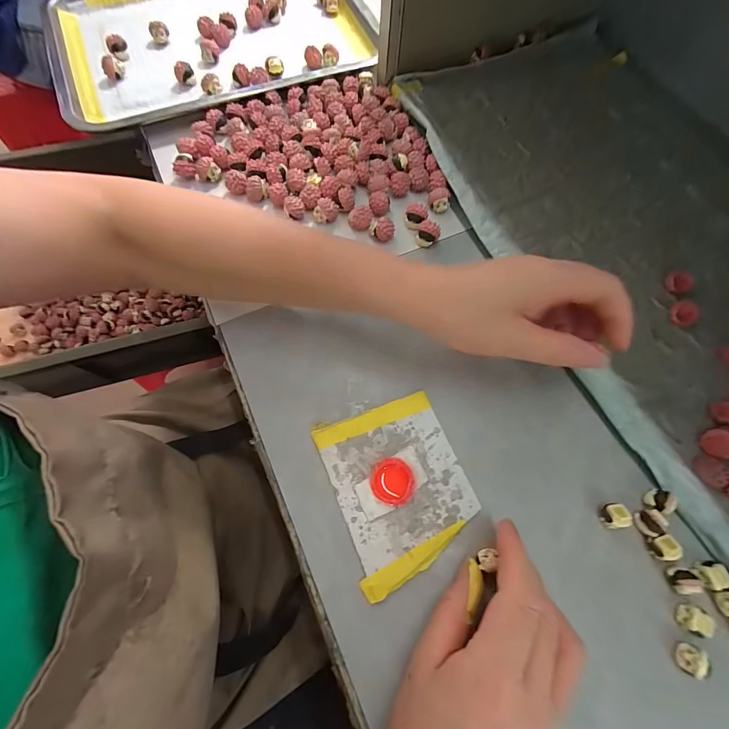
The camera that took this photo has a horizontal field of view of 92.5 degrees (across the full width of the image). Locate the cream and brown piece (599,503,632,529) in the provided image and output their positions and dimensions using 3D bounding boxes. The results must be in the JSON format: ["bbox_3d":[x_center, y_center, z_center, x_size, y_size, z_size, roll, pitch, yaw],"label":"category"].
[{"bbox_3d":[0.169,0.102,0.235,0.012,0.013,0.015,-3,71,-2],"label":"cream and brown piece"}]

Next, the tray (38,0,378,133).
[{"bbox_3d":[-0.177,-0.388,0.412,0.349,0.032,0.270,-21,72,-8],"label":"tray"}]

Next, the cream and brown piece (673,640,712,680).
[{"bbox_3d":[0.194,0.174,0.206,0.011,0.011,0.016,15,71,4],"label":"cream and brown piece"}]

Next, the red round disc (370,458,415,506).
[{"bbox_3d":[0.019,0.081,0.241,0.029,0.008,0.030,0,71,-1],"label":"red round disc"}]

